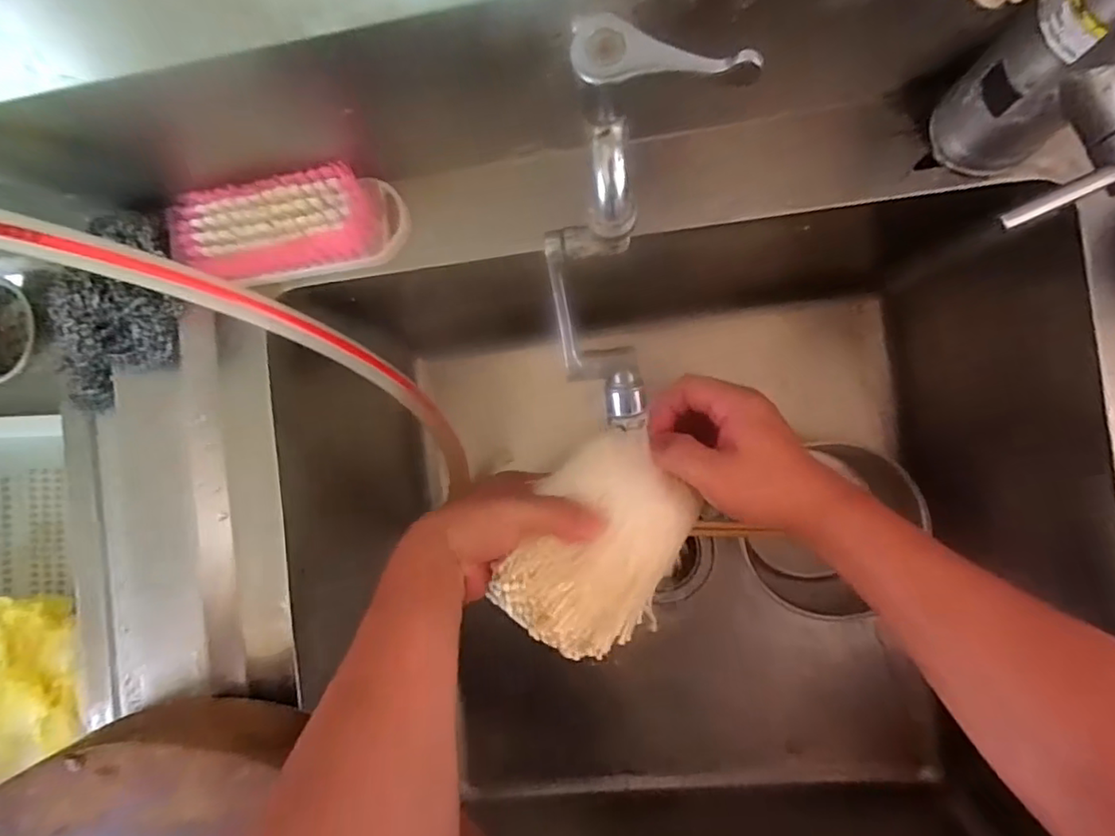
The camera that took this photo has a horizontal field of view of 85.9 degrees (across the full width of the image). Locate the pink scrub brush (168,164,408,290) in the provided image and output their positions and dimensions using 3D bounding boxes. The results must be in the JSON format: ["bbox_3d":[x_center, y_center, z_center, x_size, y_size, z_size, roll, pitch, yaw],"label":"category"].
[{"bbox_3d":[-0.168,-0.118,0.377,0.137,0.037,0.055,-9,88,8],"label":"pink scrub brush"}]

